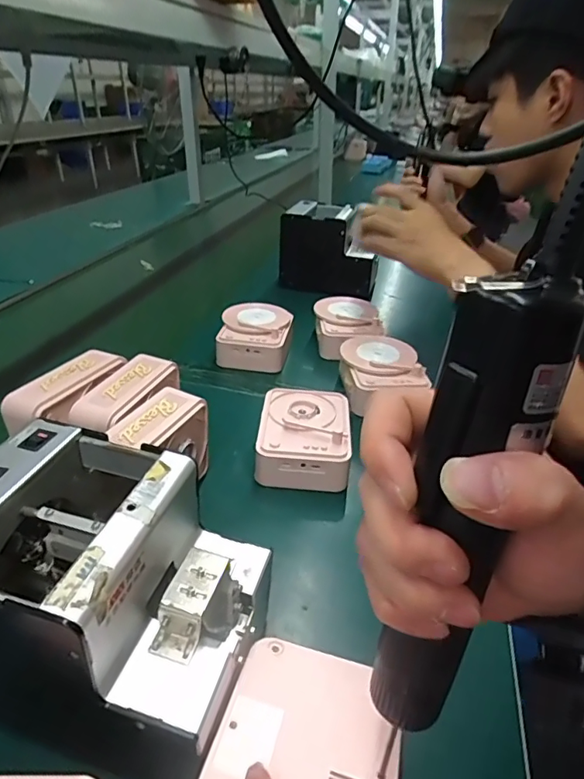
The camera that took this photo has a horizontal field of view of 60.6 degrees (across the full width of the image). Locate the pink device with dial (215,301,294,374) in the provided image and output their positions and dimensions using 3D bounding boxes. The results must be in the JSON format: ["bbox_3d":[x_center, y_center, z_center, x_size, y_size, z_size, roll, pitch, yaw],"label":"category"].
[{"bbox_3d":[-0.052,-0.081,0.755,0.108,0.058,0.125,3,31,4],"label":"pink device with dial"}]

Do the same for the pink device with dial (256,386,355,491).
[{"bbox_3d":[0.015,0.050,0.553,0.100,0.044,0.129,3,31,3],"label":"pink device with dial"}]

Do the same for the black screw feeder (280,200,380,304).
[{"bbox_3d":[0.075,-0.282,1.009,0.184,0.143,0.120,11,32,16],"label":"black screw feeder"}]

